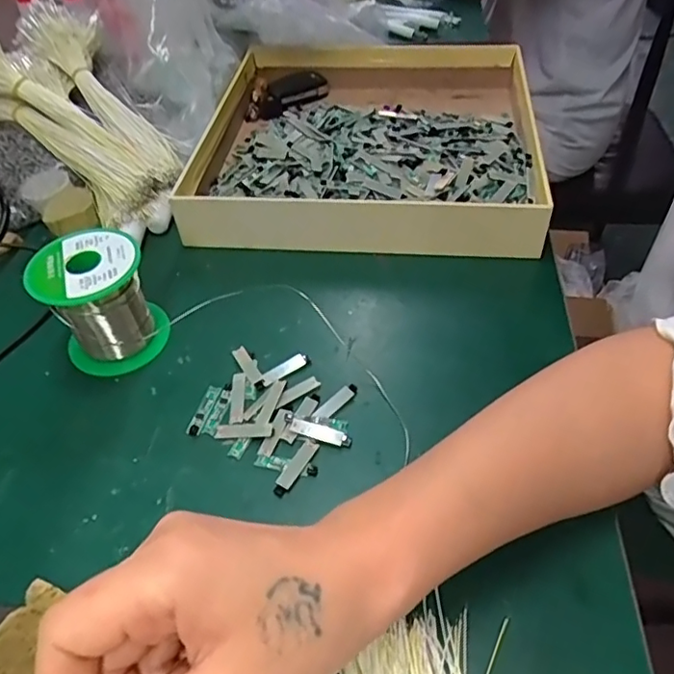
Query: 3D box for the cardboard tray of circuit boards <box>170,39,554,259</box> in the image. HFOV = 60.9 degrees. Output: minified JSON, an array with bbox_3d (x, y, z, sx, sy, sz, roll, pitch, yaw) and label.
[{"bbox_3d":[0.029,-0.184,0.527,0.284,0.059,0.272,3,48,6],"label":"cardboard tray of circuit boards"}]

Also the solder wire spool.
[{"bbox_3d":[-0.151,-0.024,0.367,0.064,0.065,0.059,-1,48,1],"label":"solder wire spool"}]

